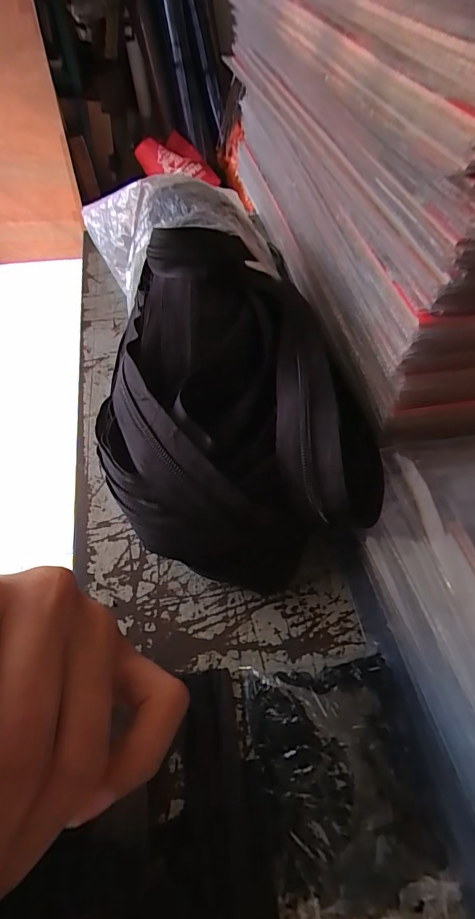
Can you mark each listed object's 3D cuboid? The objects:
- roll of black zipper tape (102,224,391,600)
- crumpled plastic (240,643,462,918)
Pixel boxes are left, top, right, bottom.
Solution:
[{"bbox_3d":[-0.007,-0.032,0.288,0.143,0.129,0.234,-3,55,-2],"label":"roll of black zipper tape"},{"bbox_3d":[0.053,0.161,0.212,0.084,0.033,0.110,-11,56,-6],"label":"crumpled plastic"}]

